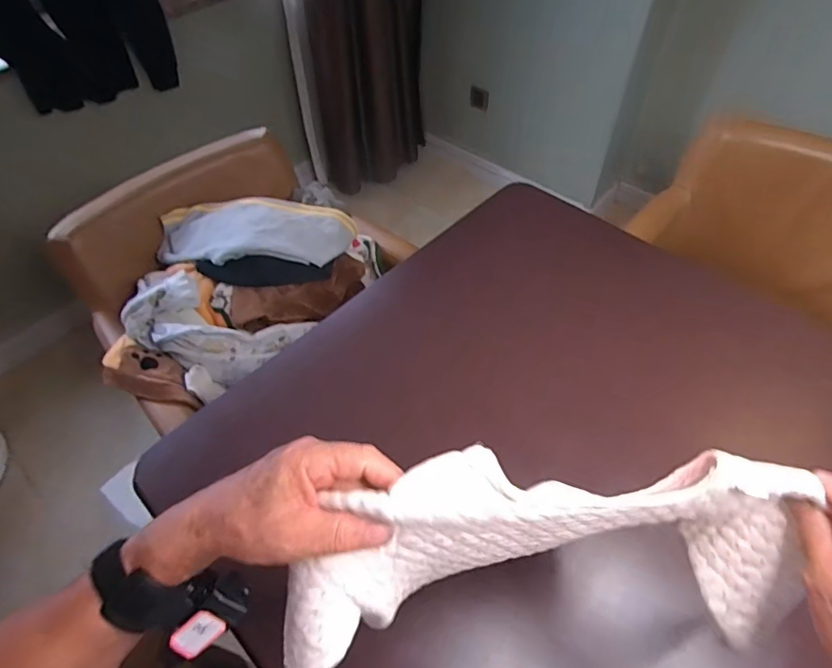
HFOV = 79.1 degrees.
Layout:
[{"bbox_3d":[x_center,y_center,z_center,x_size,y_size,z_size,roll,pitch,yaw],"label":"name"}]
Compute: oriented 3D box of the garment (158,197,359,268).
[{"bbox_3d":[-0.381,-0.217,1.137,0.448,0.108,0.206,3,51,9],"label":"garment"}]

